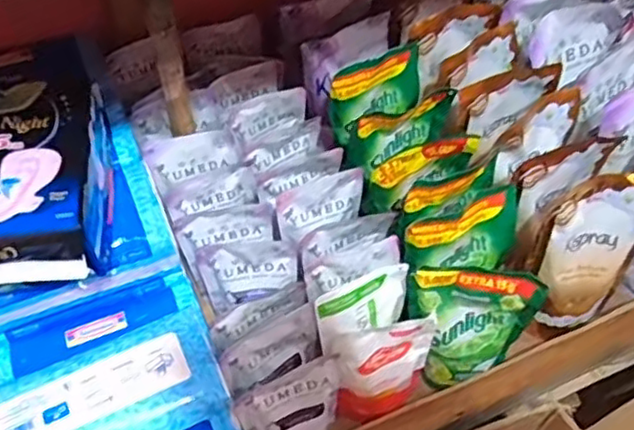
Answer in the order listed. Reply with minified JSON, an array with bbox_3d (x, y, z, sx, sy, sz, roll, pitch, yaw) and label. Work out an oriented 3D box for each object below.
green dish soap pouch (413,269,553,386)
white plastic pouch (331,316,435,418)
[{"bbox_3d":[0.133,0.100,0.579,0.100,0.138,0.043,3,54,1],"label":"green dish soap pouch"},{"bbox_3d":[0.057,0.133,0.565,0.082,0.117,0.033,-16,56,-13],"label":"white plastic pouch"}]

